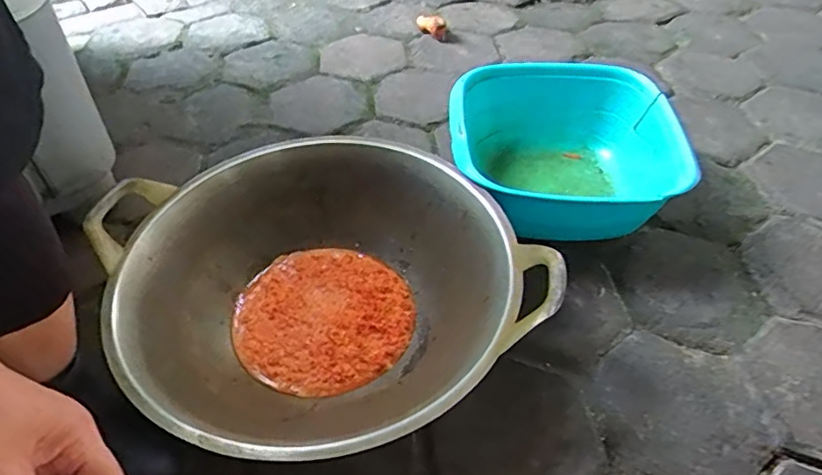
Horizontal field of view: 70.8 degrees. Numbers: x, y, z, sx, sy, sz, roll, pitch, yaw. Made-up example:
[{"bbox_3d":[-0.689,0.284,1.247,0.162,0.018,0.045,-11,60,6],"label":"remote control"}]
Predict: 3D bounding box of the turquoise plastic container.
[{"bbox_3d":[0.221,-0.115,0.867,0.315,0.149,0.306,1,46,3],"label":"turquoise plastic container"}]

